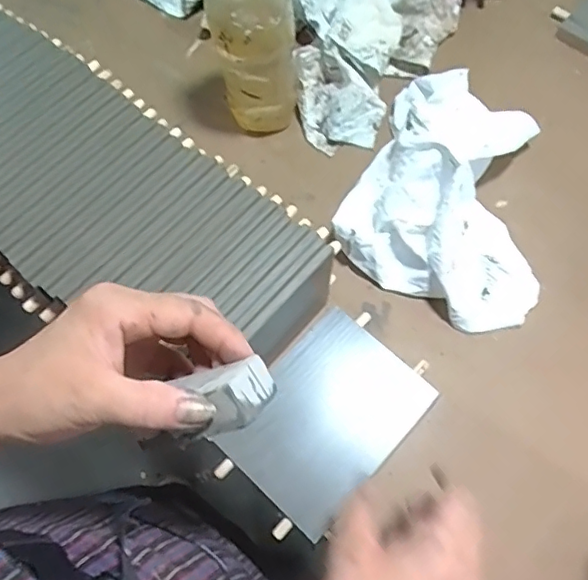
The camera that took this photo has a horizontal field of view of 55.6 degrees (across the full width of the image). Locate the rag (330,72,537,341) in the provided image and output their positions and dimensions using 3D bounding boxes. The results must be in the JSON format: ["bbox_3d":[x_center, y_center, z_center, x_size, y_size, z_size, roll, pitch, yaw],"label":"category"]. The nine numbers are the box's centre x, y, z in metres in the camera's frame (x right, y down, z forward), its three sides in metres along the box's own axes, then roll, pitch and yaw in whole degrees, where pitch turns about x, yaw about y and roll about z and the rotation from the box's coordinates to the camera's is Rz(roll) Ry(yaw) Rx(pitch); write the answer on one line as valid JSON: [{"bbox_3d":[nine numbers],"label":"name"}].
[{"bbox_3d":[0.151,-0.094,0.490,0.181,0.094,0.223,22,70,10],"label":"rag"}]

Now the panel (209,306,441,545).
[{"bbox_3d":[0.024,0.104,0.456,0.115,0.010,0.167,41,75,16],"label":"panel"}]

